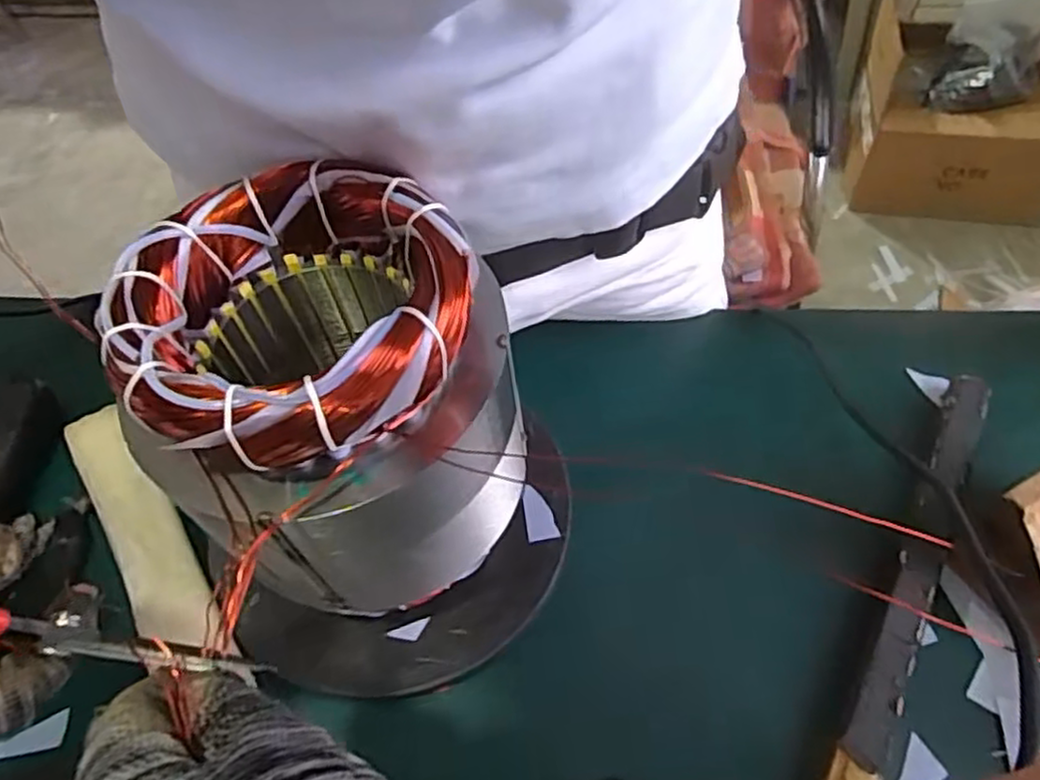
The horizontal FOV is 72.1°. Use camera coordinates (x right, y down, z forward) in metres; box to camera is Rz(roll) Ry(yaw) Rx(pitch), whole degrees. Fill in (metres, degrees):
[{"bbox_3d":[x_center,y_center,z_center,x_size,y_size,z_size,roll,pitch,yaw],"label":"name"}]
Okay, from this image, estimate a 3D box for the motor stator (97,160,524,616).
[{"bbox_3d":[-0.079,0.003,0.310,0.133,0.141,0.128,-31,58,-16],"label":"motor stator"}]

